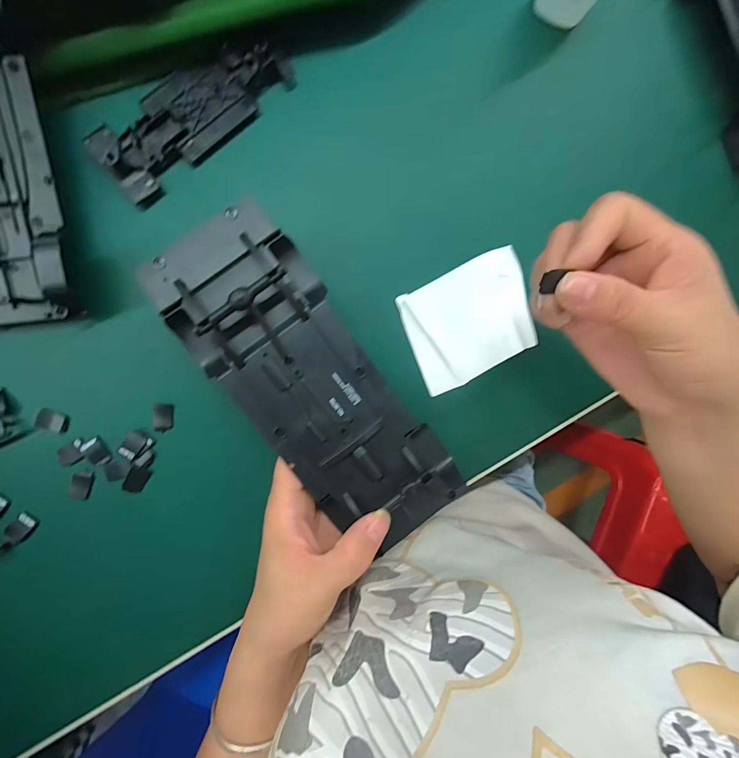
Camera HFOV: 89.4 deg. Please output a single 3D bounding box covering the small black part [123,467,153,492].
[{"bbox_3d":[-0.142,0.062,0.227,0.011,0.004,0.016,28,89,-7],"label":"small black part"}]

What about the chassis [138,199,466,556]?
[{"bbox_3d":[-0.030,0.003,0.197,0.072,0.032,0.190,-39,96,-4],"label":"chassis"}]

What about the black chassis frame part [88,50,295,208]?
[{"bbox_3d":[-0.100,-0.154,0.215,0.118,0.011,0.041,-42,97,-4],"label":"black chassis frame part"}]

